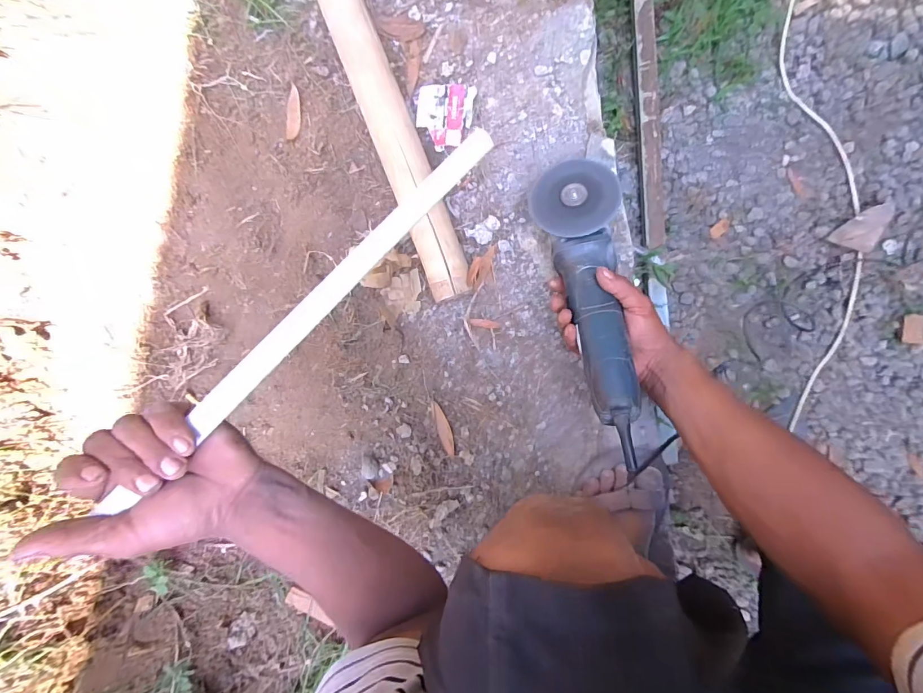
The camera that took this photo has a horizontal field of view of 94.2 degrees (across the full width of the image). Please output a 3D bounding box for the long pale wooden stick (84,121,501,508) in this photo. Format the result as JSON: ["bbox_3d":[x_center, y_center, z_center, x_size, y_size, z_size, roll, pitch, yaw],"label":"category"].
[{"bbox_3d":[-0.110,-0.033,0.332,0.017,0.017,0.392,41,80,4],"label":"long pale wooden stick"}]

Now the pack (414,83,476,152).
[{"bbox_3d":[-0.024,-0.305,0.574,0.075,0.011,0.081,9,95,8],"label":"pack"}]

